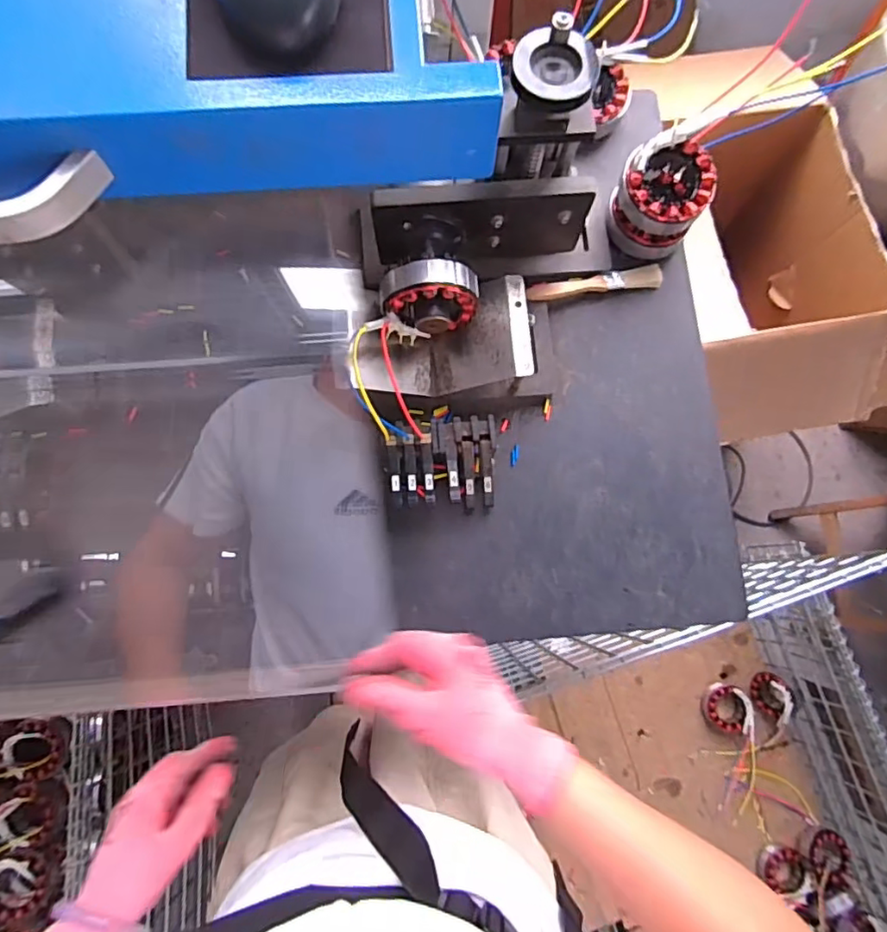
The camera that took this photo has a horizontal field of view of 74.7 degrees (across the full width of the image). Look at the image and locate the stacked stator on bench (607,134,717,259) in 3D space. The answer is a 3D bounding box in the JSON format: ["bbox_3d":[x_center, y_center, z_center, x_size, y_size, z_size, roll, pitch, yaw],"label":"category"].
[{"bbox_3d":[0.218,-0.271,0.586,0.085,0.075,0.085,0,79,-1],"label":"stacked stator on bench"}]

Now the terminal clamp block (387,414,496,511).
[{"bbox_3d":[0.000,-0.001,0.559,0.100,0.037,0.080,-4,79,-2],"label":"terminal clamp block"}]

